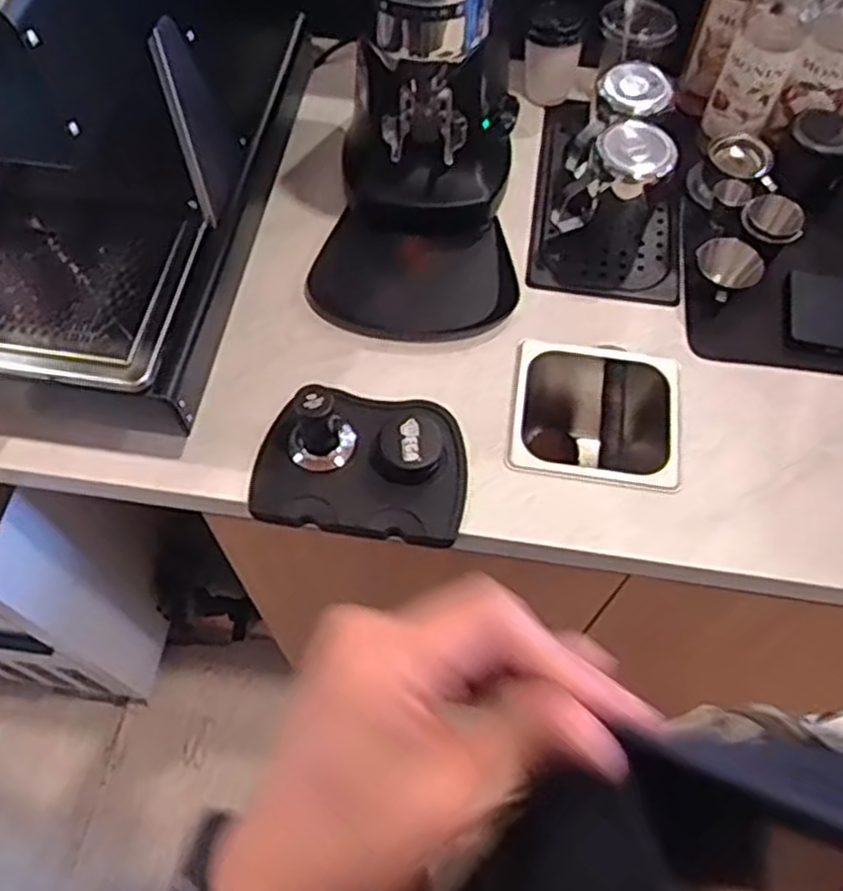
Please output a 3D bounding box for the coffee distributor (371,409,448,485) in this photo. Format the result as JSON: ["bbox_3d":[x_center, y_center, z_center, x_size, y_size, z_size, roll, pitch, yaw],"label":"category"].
[{"bbox_3d":[-0.012,0.002,0.751,0.069,0.034,0.063,1,61,-1],"label":"coffee distributor"}]

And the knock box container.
[{"bbox_3d":[0.184,-0.004,0.858,0.179,0.151,0.171,9,62,4],"label":"knock box container"}]

